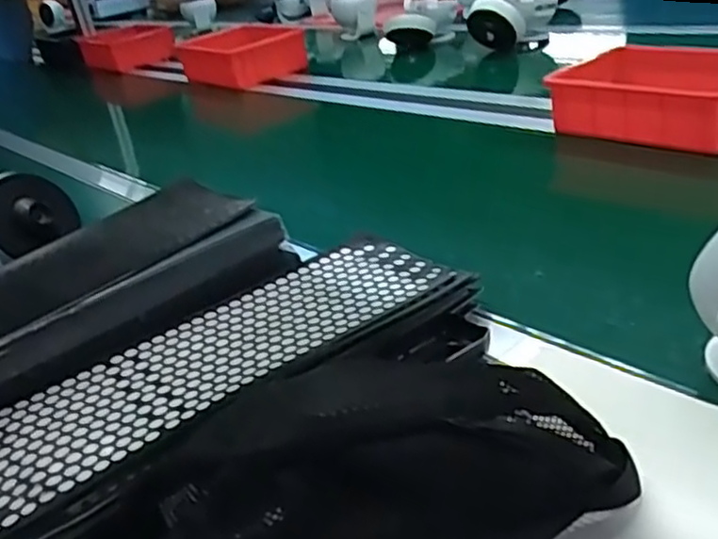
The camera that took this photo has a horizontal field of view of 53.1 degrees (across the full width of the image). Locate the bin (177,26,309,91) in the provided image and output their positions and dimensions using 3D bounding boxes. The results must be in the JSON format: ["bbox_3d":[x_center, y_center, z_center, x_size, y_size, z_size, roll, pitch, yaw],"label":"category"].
[{"bbox_3d":[-0.251,-0.460,1.552,0.204,0.095,0.247,-30,33,-32],"label":"bin"}]

